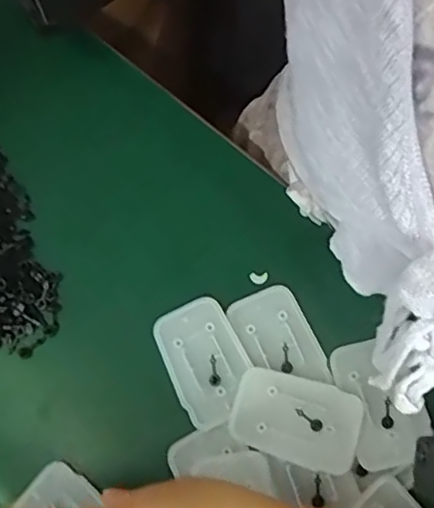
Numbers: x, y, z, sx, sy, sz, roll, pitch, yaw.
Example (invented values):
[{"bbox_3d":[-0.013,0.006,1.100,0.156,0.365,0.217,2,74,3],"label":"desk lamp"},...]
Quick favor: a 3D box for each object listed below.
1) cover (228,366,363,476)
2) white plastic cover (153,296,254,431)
[{"bbox_3d":[0.044,0.092,0.334,0.069,0.010,0.045,17,78,4],"label":"cover"},{"bbox_3d":[-0.007,0.062,0.347,0.045,0.008,0.068,-25,78,-5],"label":"white plastic cover"}]

